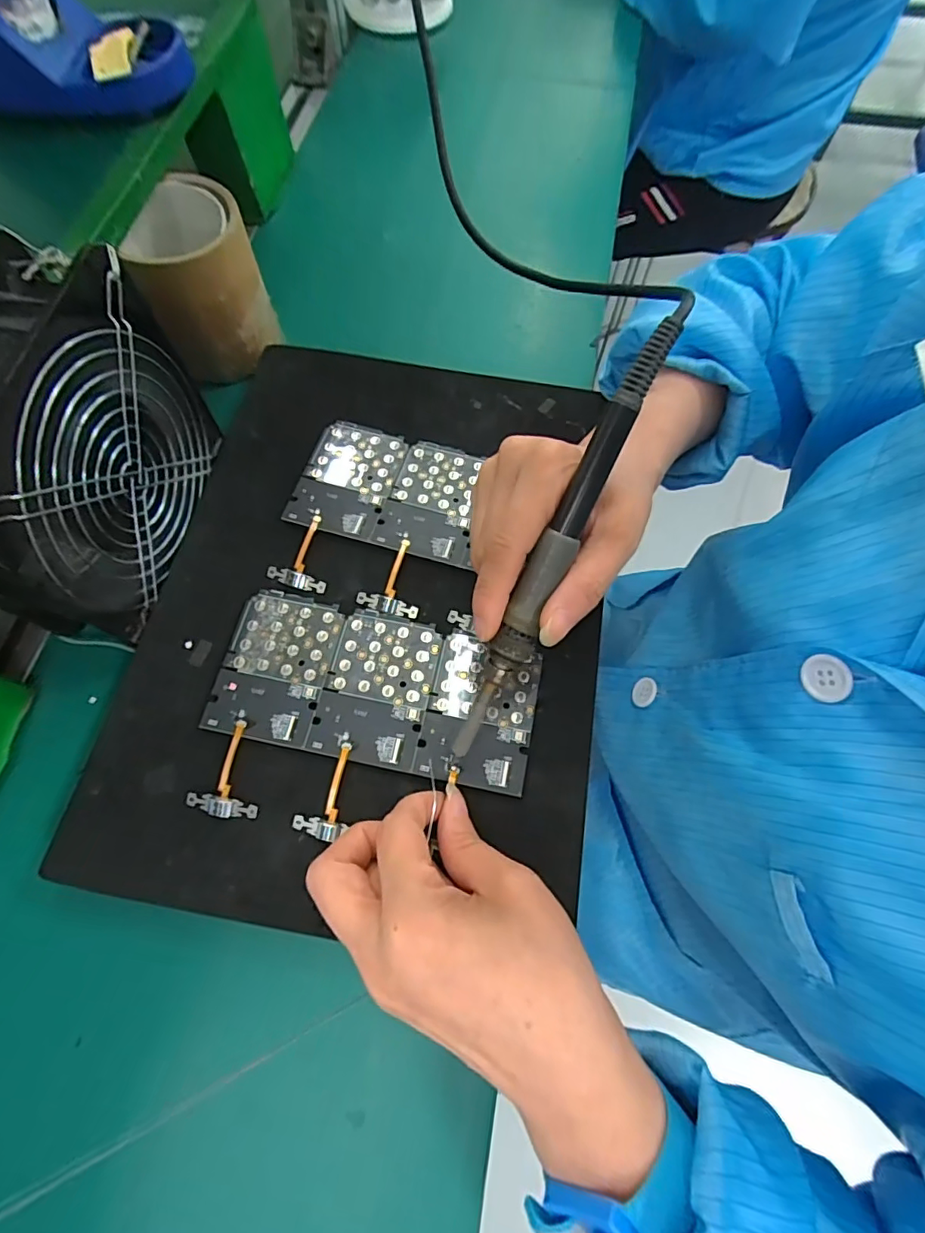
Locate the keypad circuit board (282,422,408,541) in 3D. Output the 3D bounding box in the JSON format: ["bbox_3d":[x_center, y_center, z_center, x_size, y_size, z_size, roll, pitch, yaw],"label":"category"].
[{"bbox_3d":[-0.071,-0.086,0.330,0.055,0.005,0.078,14,68,7],"label":"keypad circuit board"}]

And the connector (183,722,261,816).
[{"bbox_3d":[-0.116,0.075,0.265,0.034,0.004,0.045,4,68,2],"label":"connector"}]

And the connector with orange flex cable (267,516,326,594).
[{"bbox_3d":[-0.092,-0.038,0.311,0.034,0.005,0.045,12,68,5],"label":"connector with orange flex cable"}]

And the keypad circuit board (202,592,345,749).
[{"bbox_3d":[-0.100,0.026,0.285,0.055,0.004,0.078,11,68,5],"label":"keypad circuit board"}]

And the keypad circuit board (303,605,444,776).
[{"bbox_3d":[-0.045,0.037,0.280,0.055,0.004,0.076,11,68,5],"label":"keypad circuit board"}]

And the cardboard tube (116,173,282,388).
[{"bbox_3d":[-0.179,-0.229,0.358,0.077,0.075,0.083,-32,71,-12],"label":"cardboard tube"}]

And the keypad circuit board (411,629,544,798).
[{"bbox_3d":[0.010,0.049,0.278,0.055,0.005,0.076,11,69,6],"label":"keypad circuit board"}]

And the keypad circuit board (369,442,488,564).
[{"bbox_3d":[-0.017,-0.072,0.324,0.054,0.004,0.077,15,69,7],"label":"keypad circuit board"}]

